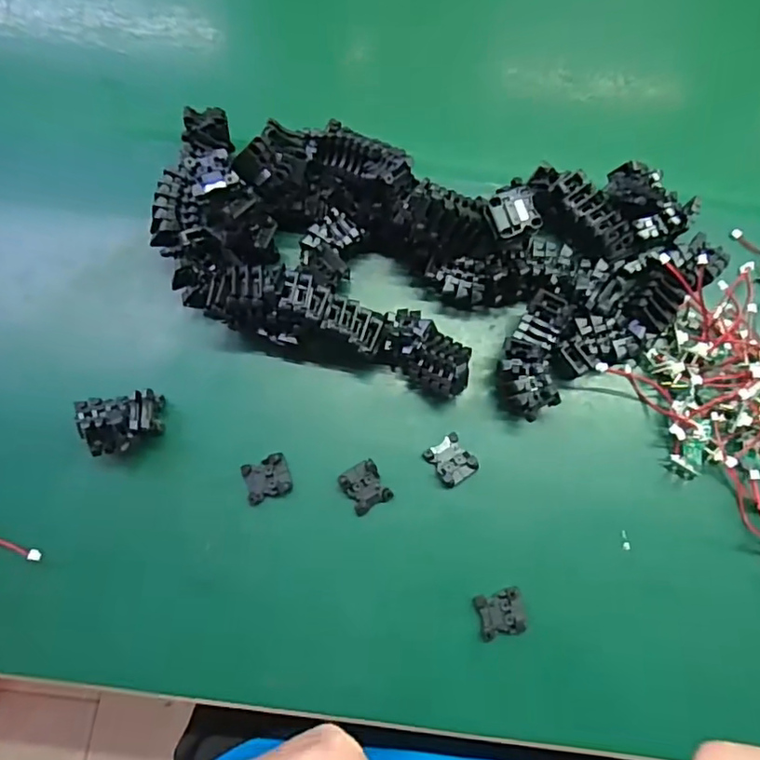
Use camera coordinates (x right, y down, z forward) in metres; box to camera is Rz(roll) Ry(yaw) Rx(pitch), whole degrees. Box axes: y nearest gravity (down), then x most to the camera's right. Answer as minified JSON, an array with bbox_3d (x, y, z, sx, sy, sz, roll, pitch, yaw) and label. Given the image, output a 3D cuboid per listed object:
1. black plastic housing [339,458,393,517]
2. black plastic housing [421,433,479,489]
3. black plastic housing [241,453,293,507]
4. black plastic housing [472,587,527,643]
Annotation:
[{"bbox_3d":[-0.008,0.056,0.294,0.021,0.009,0.024,-30,79,-8],"label":"black plastic housing"},{"bbox_3d":[0.038,0.043,0.298,0.021,0.010,0.023,-32,79,-8],"label":"black plastic housing"},{"bbox_3d":[-0.059,0.052,0.292,0.024,0.007,0.021,-16,77,-5],"label":"black plastic housing"},{"bbox_3d":[0.061,0.118,0.283,0.023,0.011,0.021,-13,77,-4],"label":"black plastic housing"}]

